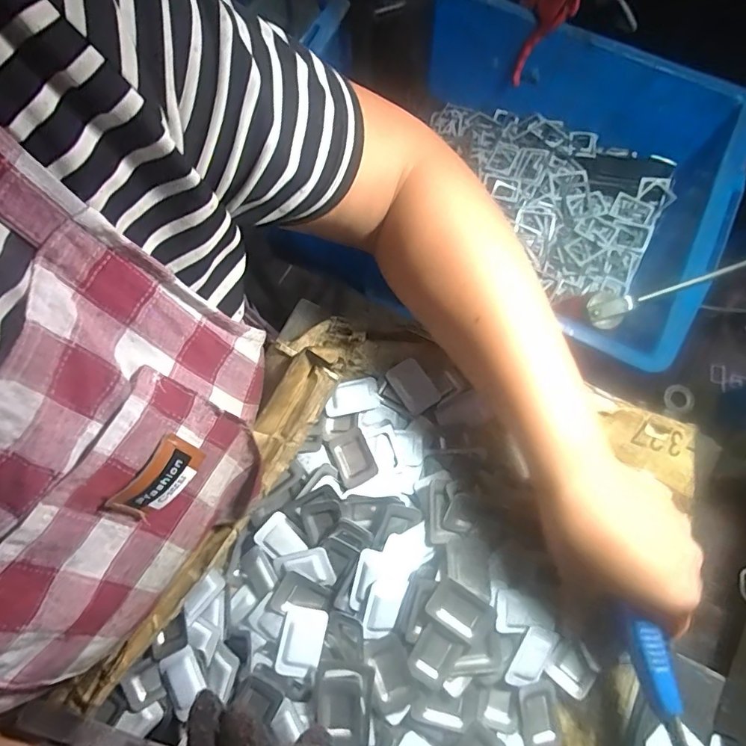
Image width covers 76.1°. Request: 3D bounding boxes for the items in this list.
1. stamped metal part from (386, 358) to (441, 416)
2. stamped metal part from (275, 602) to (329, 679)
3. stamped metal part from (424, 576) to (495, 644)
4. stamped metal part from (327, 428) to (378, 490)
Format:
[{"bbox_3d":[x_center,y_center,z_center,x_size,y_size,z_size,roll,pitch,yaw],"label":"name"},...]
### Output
[{"bbox_3d":[0.030,0.009,0.355,0.026,0.004,0.040,-33,78,-7],"label":"stamped metal part"},{"bbox_3d":[-0.047,0.170,0.302,0.029,0.011,0.040,13,77,4],"label":"stamped metal part"},{"bbox_3d":[0.053,0.149,0.299,0.037,0.007,0.026,32,79,8],"label":"stamped metal part"},{"bbox_3d":[-0.014,0.060,0.334,0.027,0.006,0.039,-30,58,1],"label":"stamped metal part"}]

